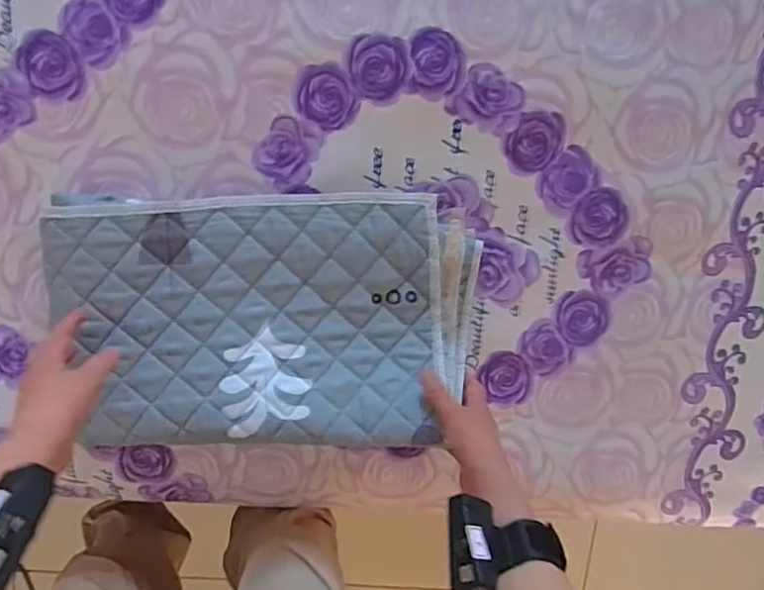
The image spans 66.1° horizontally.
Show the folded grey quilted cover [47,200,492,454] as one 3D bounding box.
[{"bbox_3d":[-0.111,0.026,0.602,0.418,0.061,0.248,-1,99,-3],"label":"folded grey quilted cover"}]

